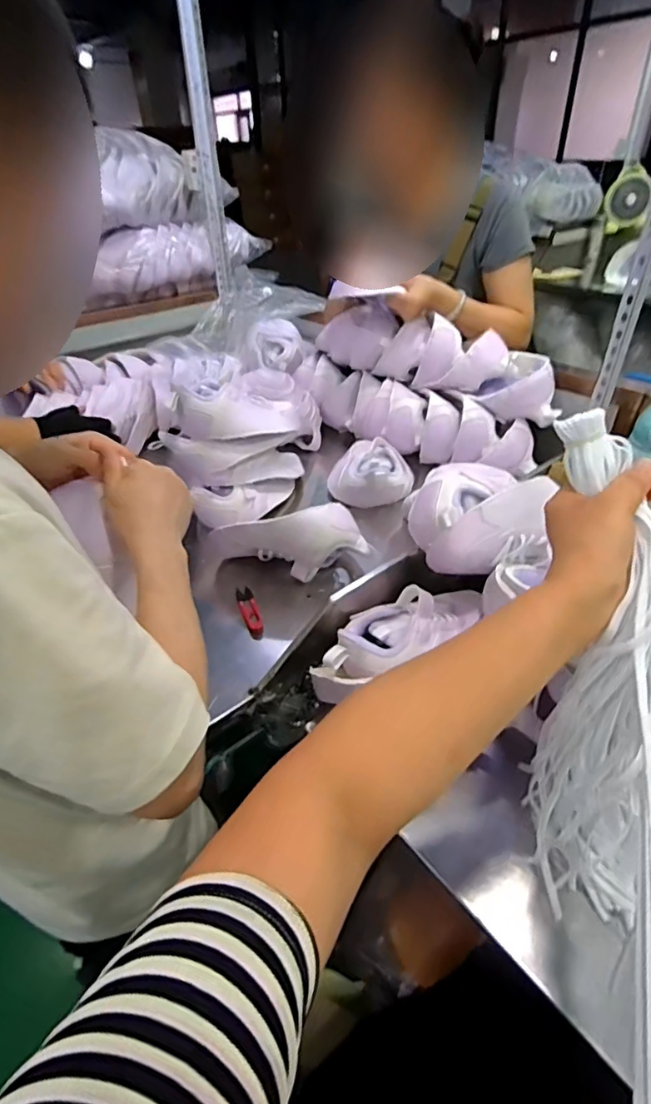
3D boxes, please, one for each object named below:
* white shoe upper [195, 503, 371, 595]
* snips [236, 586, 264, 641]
[{"bbox_3d":[-0.074,-0.012,0.765,0.259,0.112,0.075,-5,36,17],"label":"white shoe upper"},{"bbox_3d":[-0.105,0.081,0.718,0.023,0.014,0.099,-12,39,-12],"label":"snips"}]

